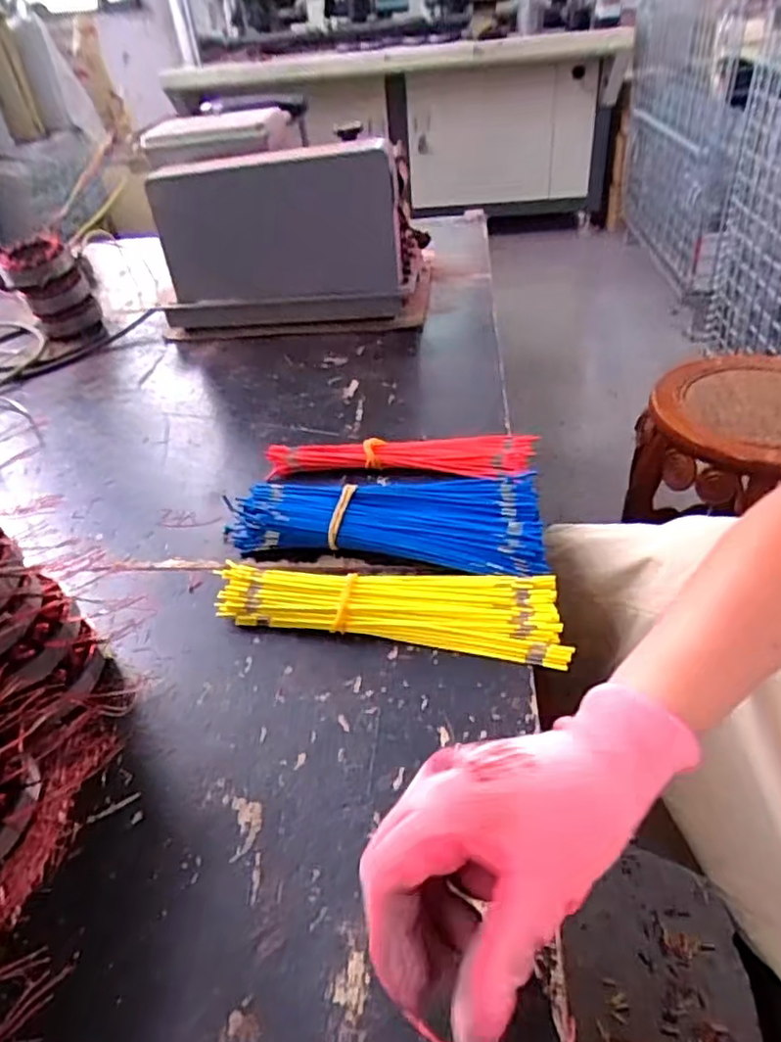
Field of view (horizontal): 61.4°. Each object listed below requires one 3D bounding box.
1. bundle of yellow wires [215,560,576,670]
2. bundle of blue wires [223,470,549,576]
[{"bbox_3d":[-0.003,0.059,0.468,0.244,0.024,0.063,5,40,11],"label":"bundle of yellow wires"},{"bbox_3d":[-0.005,-0.003,0.533,0.245,0.037,0.103,3,40,9],"label":"bundle of blue wires"}]

